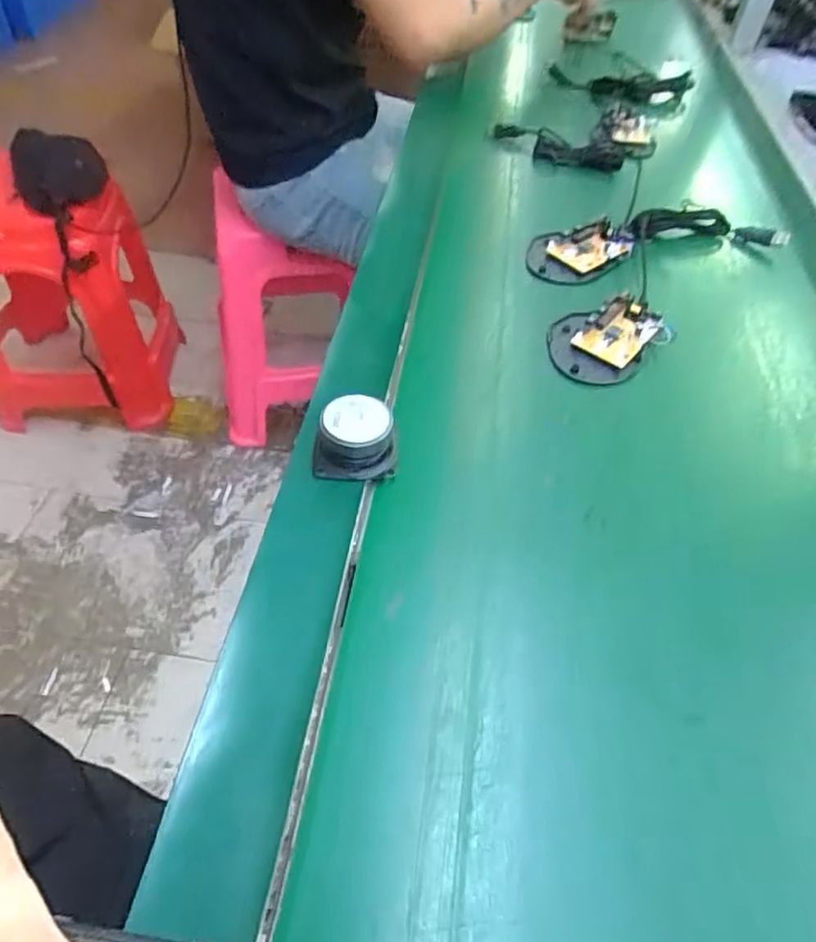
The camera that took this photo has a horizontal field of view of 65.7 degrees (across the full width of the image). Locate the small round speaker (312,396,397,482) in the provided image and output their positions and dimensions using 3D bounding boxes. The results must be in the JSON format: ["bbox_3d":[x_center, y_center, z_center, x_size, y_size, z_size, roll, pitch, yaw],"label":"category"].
[{"bbox_3d":[-0.031,-0.018,0.389,0.048,0.033,0.042,7,50,-1],"label":"small round speaker"}]

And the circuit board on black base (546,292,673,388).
[{"bbox_3d":[0.154,-0.104,0.489,0.101,0.015,0.072,-28,59,-26],"label":"circuit board on black base"}]

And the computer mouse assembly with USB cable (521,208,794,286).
[{"bbox_3d":[0.231,-0.212,0.583,0.252,0.018,0.068,-9,52,-13],"label":"computer mouse assembly with USB cable"}]

